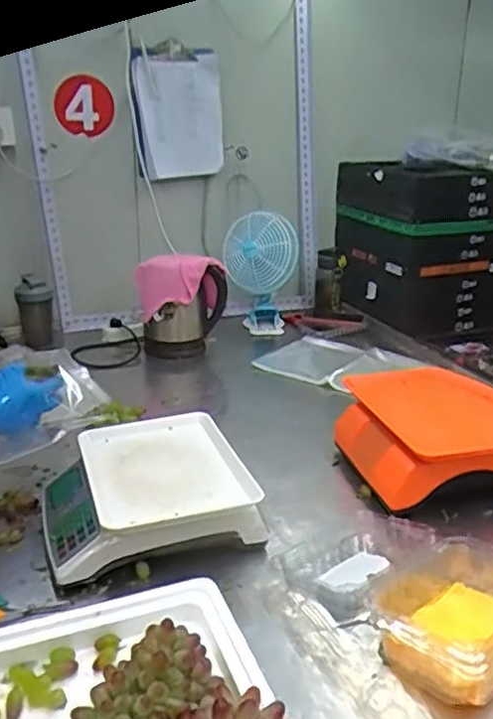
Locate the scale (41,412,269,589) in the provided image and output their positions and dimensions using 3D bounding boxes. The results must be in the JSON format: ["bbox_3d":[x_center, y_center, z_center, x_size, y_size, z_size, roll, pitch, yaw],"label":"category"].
[{"bbox_3d":[-0.150,0.192,0.960,0.277,0.099,0.284,-7,22,-18],"label":"scale"}]

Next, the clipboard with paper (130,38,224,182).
[{"bbox_3d":[-0.159,-0.577,1.555,0.224,0.291,0.027,-16,27,-26],"label":"clipboard with paper"}]

